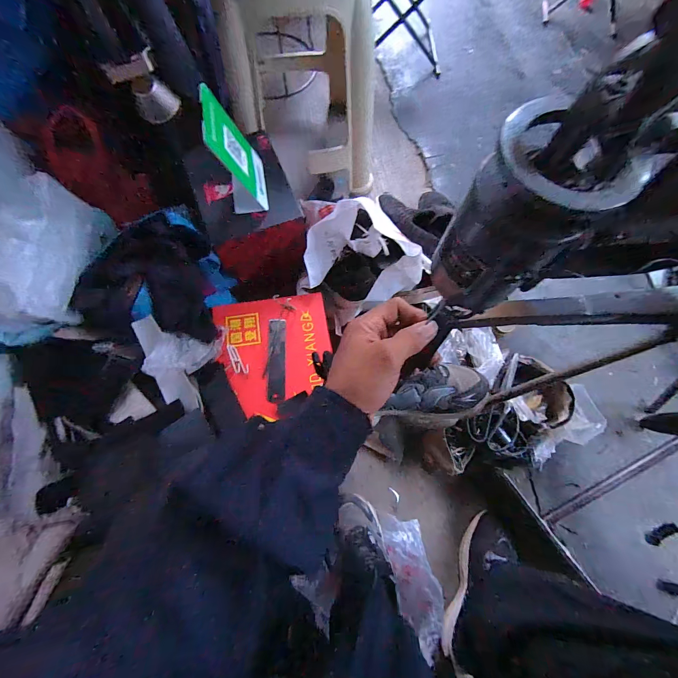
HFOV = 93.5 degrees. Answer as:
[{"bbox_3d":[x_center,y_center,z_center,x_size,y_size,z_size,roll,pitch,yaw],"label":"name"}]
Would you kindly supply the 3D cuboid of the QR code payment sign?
[{"bbox_3d":[-0.162,-0.295,0.520,0.061,0.159,0.109,-8,73,-5],"label":"QR code payment sign"}]

